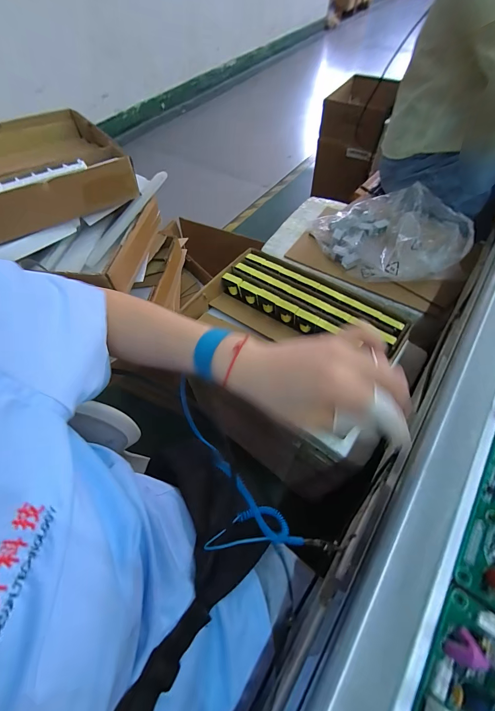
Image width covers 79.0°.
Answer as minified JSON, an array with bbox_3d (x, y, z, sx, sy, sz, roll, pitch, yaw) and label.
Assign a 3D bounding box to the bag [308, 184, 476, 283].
[{"bbox_3d":[0.338,-0.298,0.699,0.301,0.088,0.289,-34,62,-18],"label":"bag"}]

